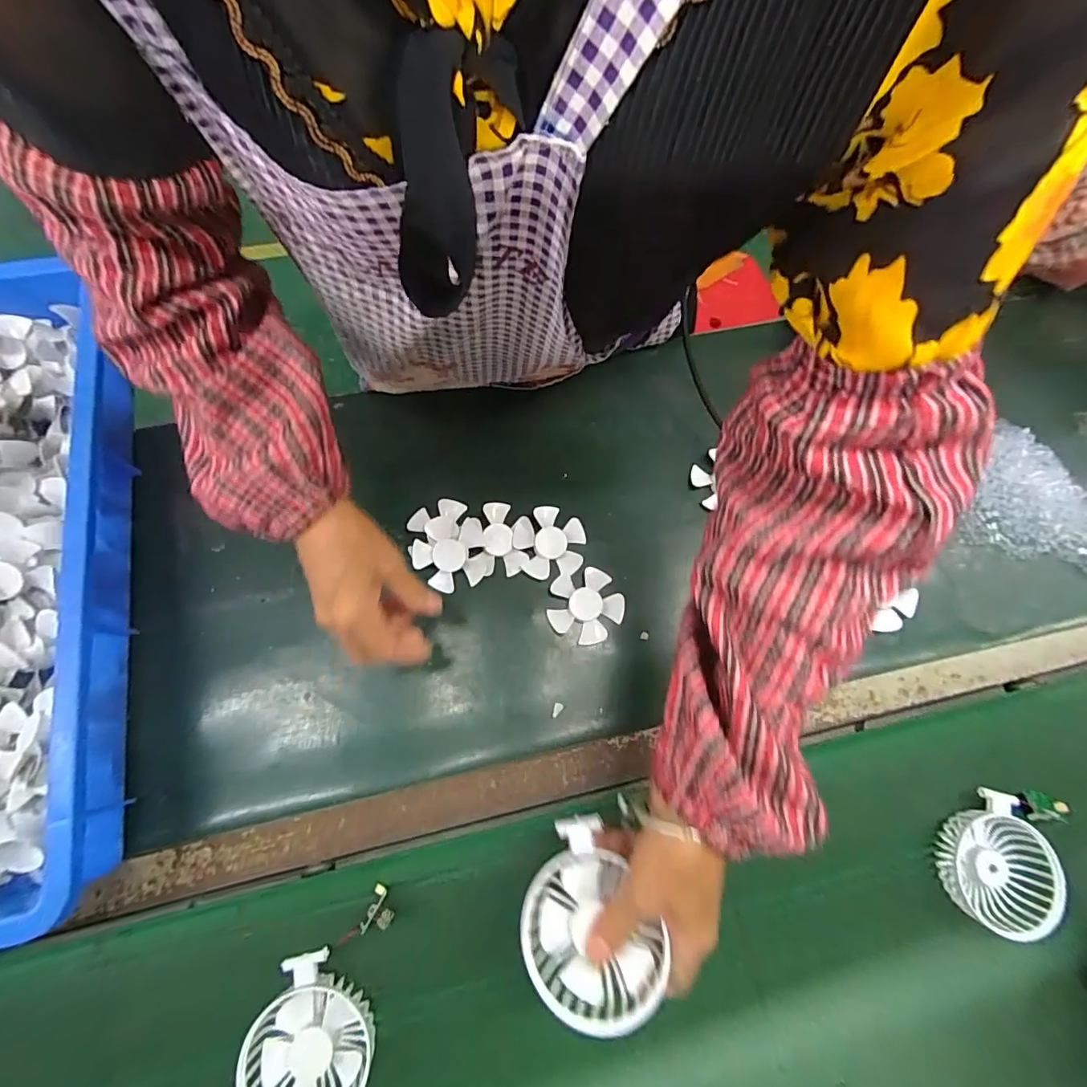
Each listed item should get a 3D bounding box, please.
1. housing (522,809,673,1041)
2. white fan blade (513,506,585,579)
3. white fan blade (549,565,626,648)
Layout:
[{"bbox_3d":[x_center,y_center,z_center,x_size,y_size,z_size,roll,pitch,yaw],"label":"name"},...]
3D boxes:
[{"bbox_3d":[0.030,0.236,0.312,0.084,0.025,0.107,5,72,2],"label":"housing"},{"bbox_3d":[0.006,-0.003,0.487,0.068,0.009,0.069,1,76,-3],"label":"white fan blade"},{"bbox_3d":[0.039,0.060,0.473,0.069,0.009,0.069,1,76,-3],"label":"white fan blade"}]

